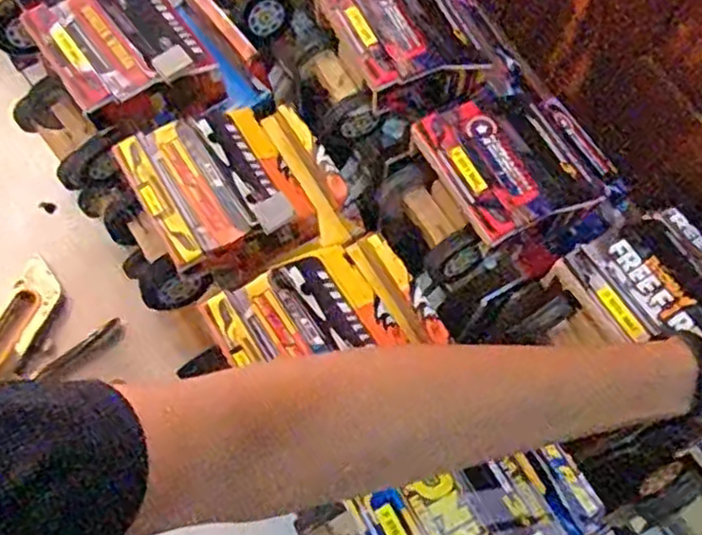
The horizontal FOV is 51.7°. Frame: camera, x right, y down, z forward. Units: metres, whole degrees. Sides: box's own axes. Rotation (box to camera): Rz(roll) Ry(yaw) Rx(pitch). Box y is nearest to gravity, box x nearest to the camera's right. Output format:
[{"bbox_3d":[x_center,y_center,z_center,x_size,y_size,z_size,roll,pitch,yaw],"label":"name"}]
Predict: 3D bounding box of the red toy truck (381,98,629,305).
[{"bbox_3d":[0.120,-0.061,0.524,0.158,0.092,0.109,-26,71,-11],"label":"red toy truck"}]

